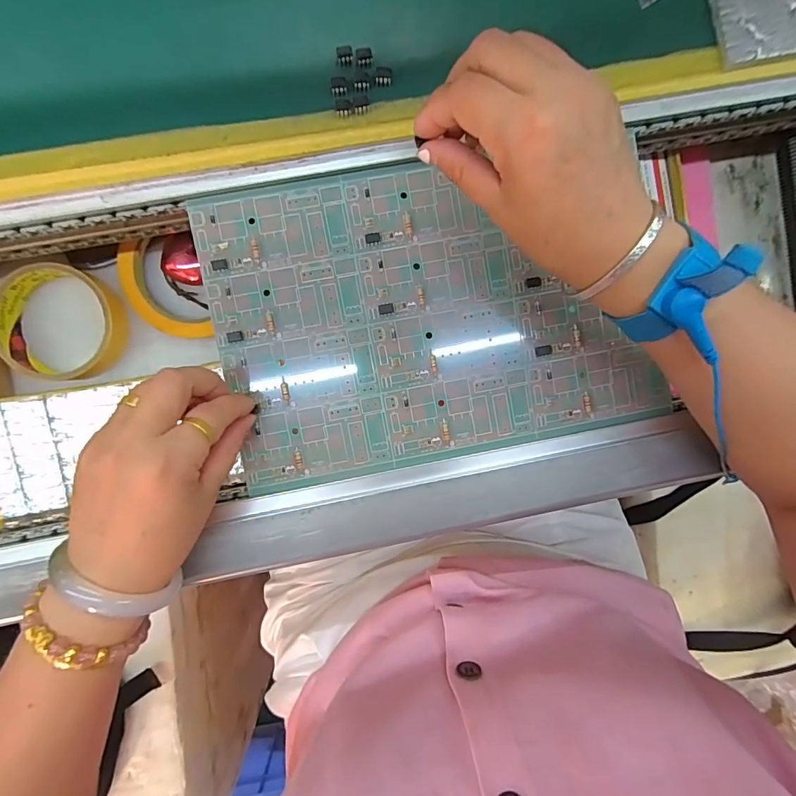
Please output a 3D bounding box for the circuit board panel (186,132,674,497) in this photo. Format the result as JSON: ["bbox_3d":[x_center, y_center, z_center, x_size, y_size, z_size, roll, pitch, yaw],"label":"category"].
[{"bbox_3d":[0.021,-0.052,0.284,0.266,0.004,0.182,-11,94,-3],"label":"circuit board panel"}]

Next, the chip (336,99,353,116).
[{"bbox_3d":[-0.031,-0.168,0.256,0.010,0.004,0.008,-6,97,-4],"label":"chip"}]

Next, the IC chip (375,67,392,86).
[{"bbox_3d":[-0.008,-0.186,0.255,0.010,0.004,0.010,-3,96,-4],"label":"IC chip"}]

